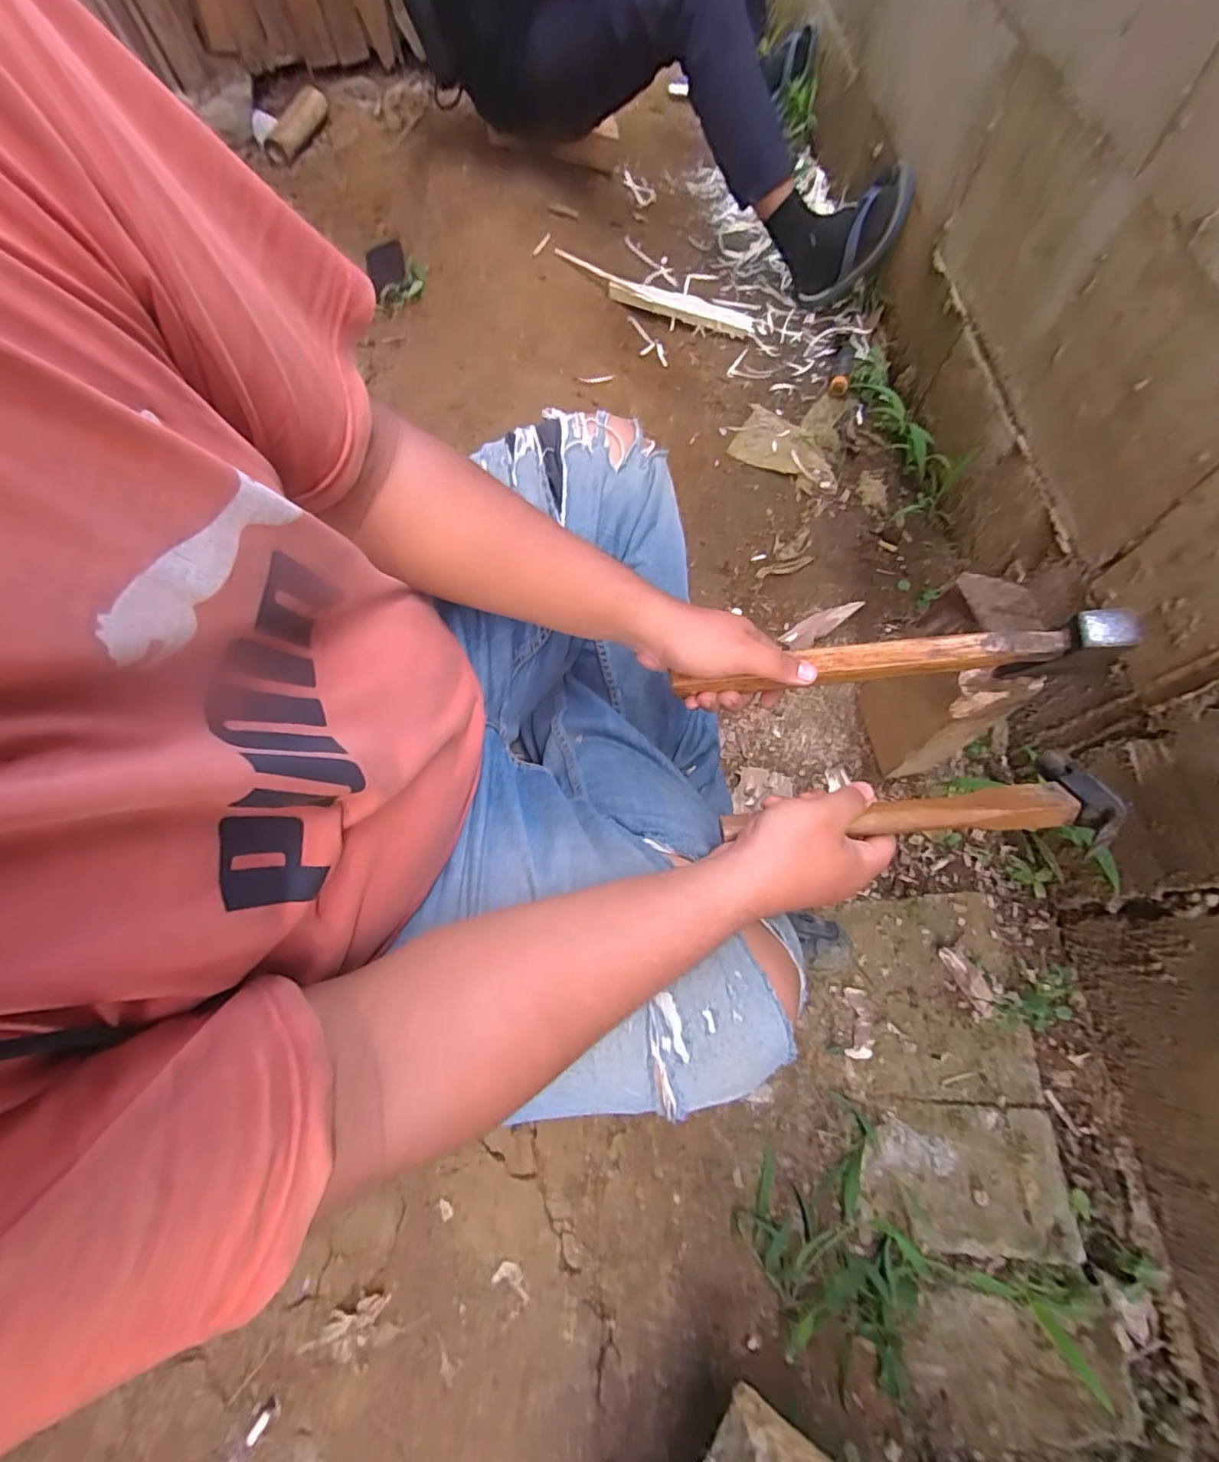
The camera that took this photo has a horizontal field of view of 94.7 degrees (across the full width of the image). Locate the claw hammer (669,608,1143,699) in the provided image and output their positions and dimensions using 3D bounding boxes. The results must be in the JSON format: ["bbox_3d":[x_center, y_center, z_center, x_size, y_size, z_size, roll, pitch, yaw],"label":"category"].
[{"bbox_3d":[0.213,-0.044,0.461,0.313,0.098,0.029,-4,67,17],"label":"claw hammer"}]

